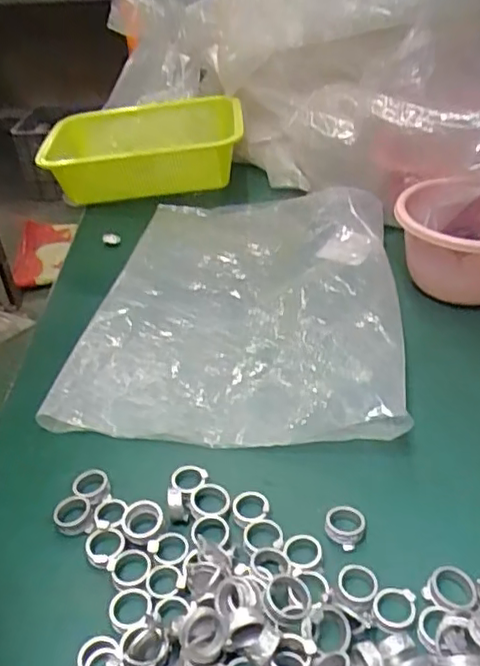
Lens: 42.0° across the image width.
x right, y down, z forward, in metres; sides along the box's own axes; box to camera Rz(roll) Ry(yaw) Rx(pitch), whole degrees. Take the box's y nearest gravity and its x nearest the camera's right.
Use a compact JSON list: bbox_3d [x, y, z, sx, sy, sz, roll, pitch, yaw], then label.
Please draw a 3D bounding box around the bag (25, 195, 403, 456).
[{"bbox_3d":[0.003,-0.049,0.630,0.290,0.043,0.396,3,37,7],"label":"bag"}]

